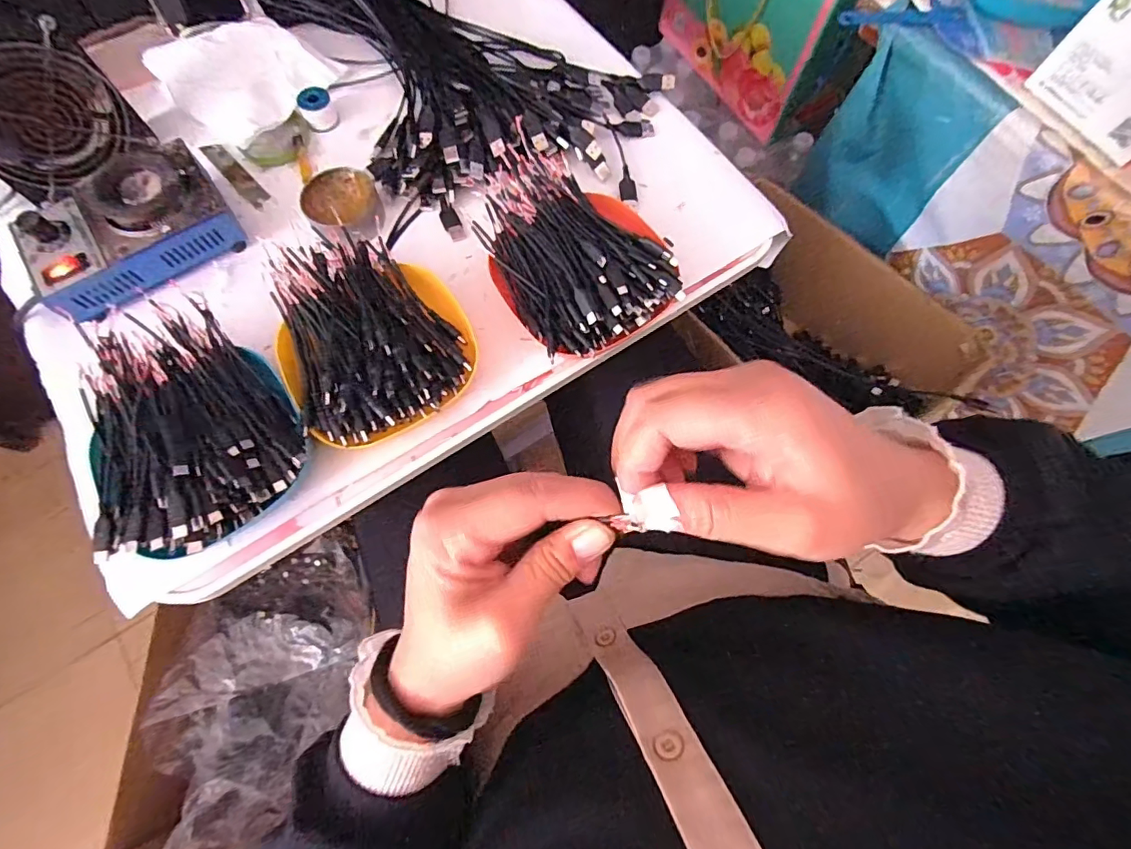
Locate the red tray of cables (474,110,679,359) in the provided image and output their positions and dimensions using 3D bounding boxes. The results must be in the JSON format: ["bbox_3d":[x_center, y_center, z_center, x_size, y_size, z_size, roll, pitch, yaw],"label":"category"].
[{"bbox_3d":[-0.001,-0.145,0.416,0.124,0.045,0.181,-32,75,-11],"label":"red tray of cables"}]

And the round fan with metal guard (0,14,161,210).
[{"bbox_3d":[-0.431,-0.254,0.426,0.032,0.105,0.119,41,76,11],"label":"round fan with metal guard"}]

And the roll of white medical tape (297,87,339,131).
[{"bbox_3d":[-0.238,-0.303,0.492,0.028,0.026,0.027,0,72,-1],"label":"roll of white medical tape"}]

